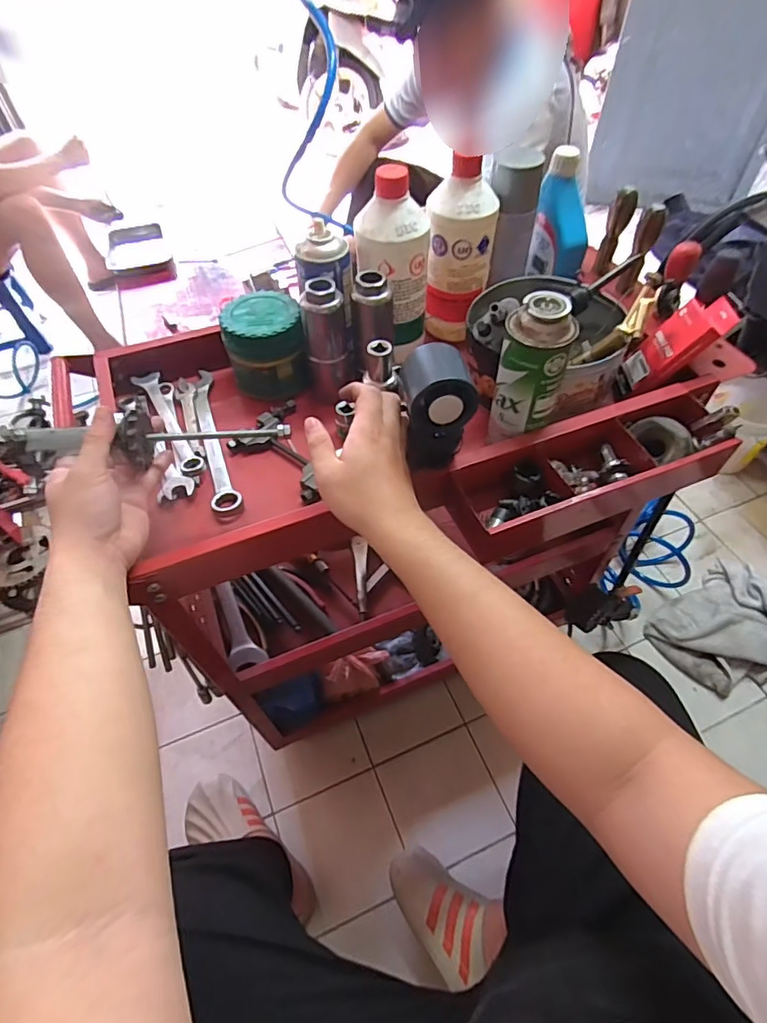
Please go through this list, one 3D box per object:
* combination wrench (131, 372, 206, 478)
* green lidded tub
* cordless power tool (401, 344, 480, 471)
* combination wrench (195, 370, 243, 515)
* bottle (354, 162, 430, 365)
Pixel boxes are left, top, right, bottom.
[{"bbox_3d":[-0.258,-0.108,0.631,0.030,0.013,0.193,-27,57,-18],"label":"combination wrench"},{"bbox_3d":[-0.147,-0.208,0.650,0.095,0.088,0.108,-11,54,-7],"label":"green lidded tub"},{"bbox_3d":[0.049,-0.090,0.491,0.058,0.116,0.067,-1,53,1],"label":"cordless power tool"},{"bbox_3d":[-0.204,-0.093,0.625,0.031,0.013,0.245,-16,54,-10],"label":"combination wrench"},{"bbox_3d":[0.009,-0.287,0.632,0.077,0.209,0.079,30,59,21],"label":"bottle"}]

